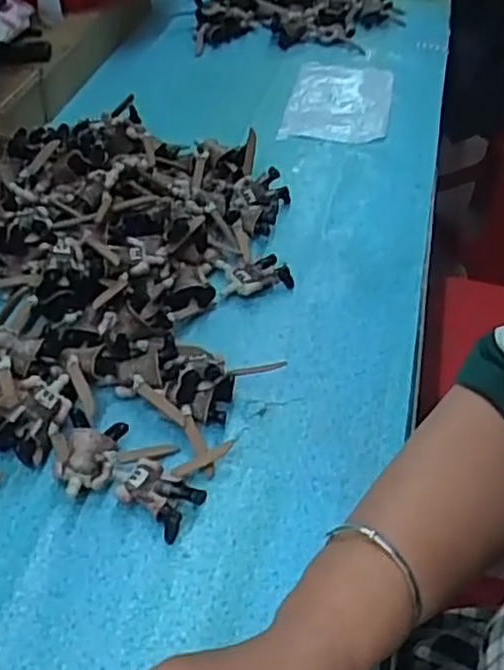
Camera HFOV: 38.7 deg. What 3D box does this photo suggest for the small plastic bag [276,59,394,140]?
[{"bbox_3d":[0.107,-0.285,0.872,0.120,0.010,0.215,9,44,6],"label":"small plastic bag"}]

